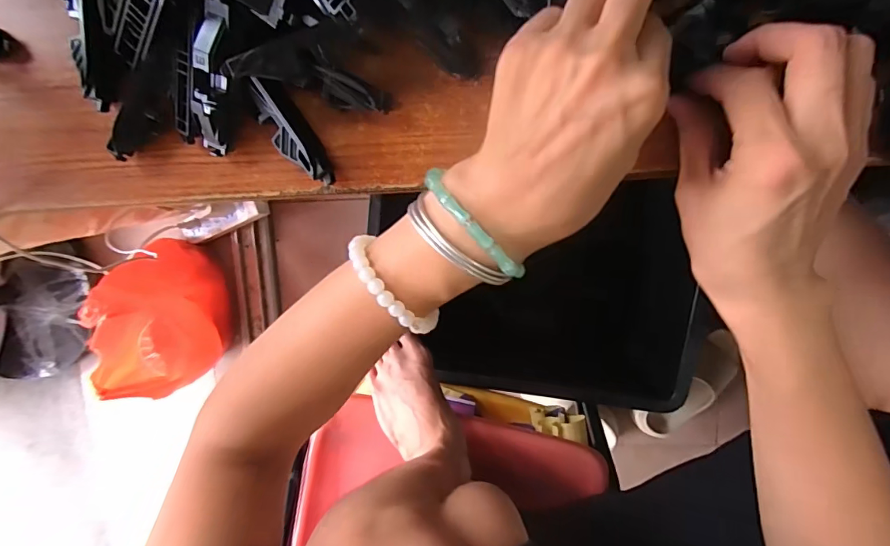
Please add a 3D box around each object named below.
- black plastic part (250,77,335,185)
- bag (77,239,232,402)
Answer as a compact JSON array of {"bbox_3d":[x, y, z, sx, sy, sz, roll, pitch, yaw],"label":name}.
[{"bbox_3d":[-0.084,-0.077,0.256,0.021,0.020,0.063,-37,94,9],"label":"black plastic part"},{"bbox_3d":[-0.496,0.083,0.788,0.137,0.243,0.232,24,100,1],"label":"bag"}]

